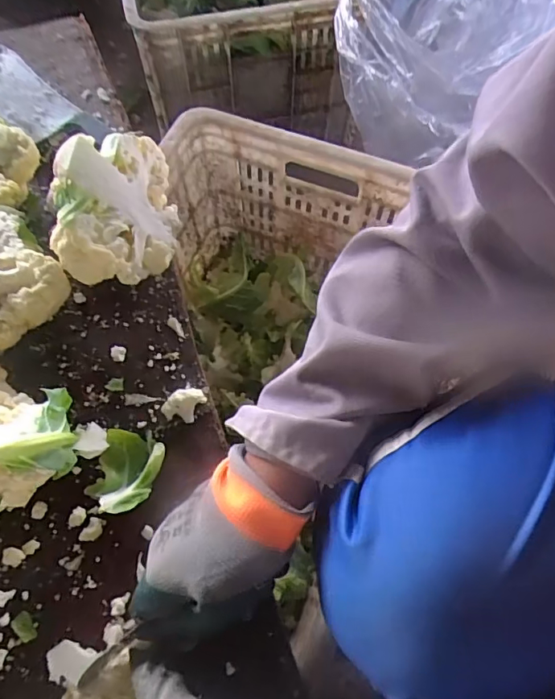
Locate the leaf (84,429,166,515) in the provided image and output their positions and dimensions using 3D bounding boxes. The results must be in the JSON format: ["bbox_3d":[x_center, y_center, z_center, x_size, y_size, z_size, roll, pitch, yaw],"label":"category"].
[{"bbox_3d":[-0.117,0.095,0.385,0.049,0.016,0.062,18,67,7],"label":"leaf"}]

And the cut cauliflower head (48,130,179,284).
[{"bbox_3d":[-0.137,-0.120,0.430,0.081,0.110,0.134,-2,66,-1],"label":"cut cauliflower head"}]

